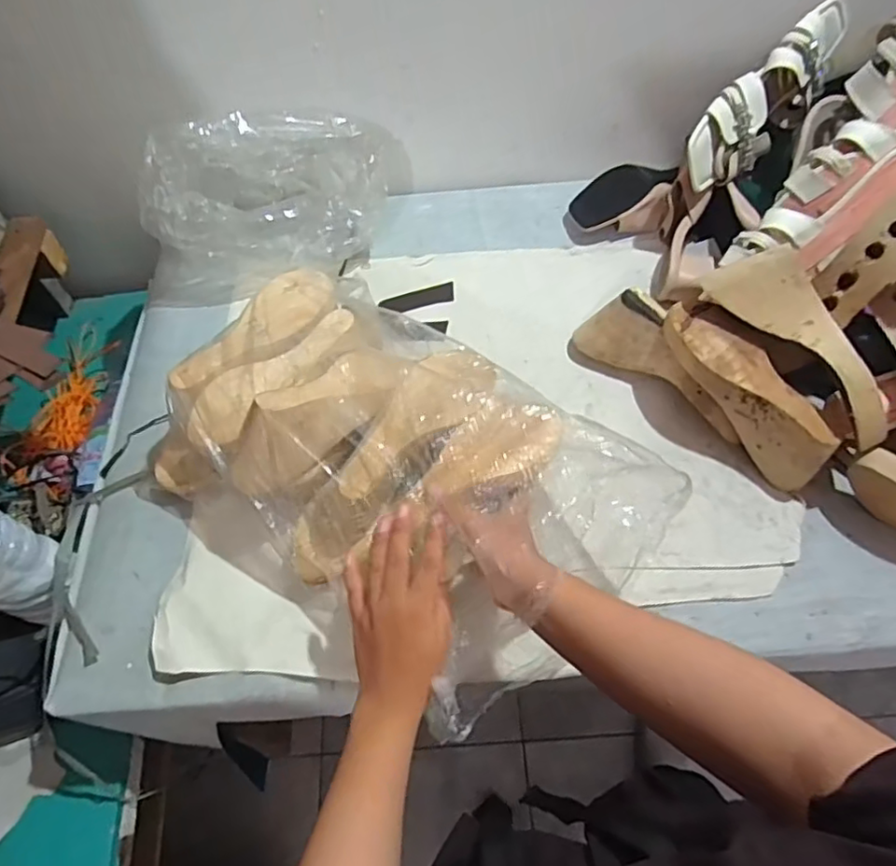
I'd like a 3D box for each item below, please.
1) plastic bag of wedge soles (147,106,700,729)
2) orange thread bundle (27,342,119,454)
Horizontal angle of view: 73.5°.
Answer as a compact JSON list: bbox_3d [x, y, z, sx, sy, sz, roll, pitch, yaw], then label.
[{"bbox_3d":[-0.124,-0.096,0.635,0.399,0.190,0.648,-25,62,-11],"label":"plastic bag of wedge soles"},{"bbox_3d":[-0.555,-0.056,0.893,0.075,0.027,0.194,-4,60,1],"label":"orange thread bundle"}]

